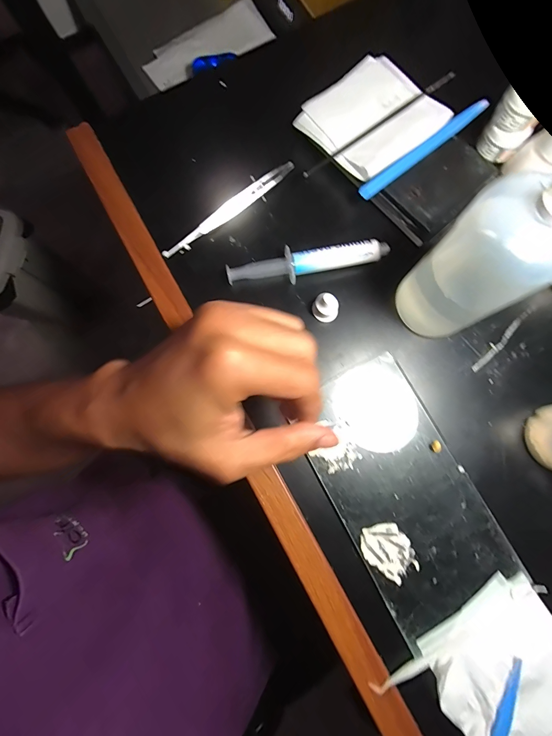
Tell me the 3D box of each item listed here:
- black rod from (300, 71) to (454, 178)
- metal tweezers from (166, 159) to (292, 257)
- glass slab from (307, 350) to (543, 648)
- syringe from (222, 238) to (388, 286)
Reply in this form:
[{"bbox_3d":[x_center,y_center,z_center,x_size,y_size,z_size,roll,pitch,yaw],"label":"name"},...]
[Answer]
[{"bbox_3d":[0.089,-0.209,0.275,0.162,0.006,0.007,-36,81,-6],"label":"black rod"},{"bbox_3d":[-0.039,-0.141,0.284,0.141,0.013,0.013,-39,81,-7],"label":"metal tweezers"},{"bbox_3d":[0.093,0.092,0.246,0.099,0.008,0.185,-29,80,-5],"label":"glass slab"},{"bbox_3d":[0.027,-0.088,0.273,0.135,0.017,0.024,-7,79,-1],"label":"syringe"}]

